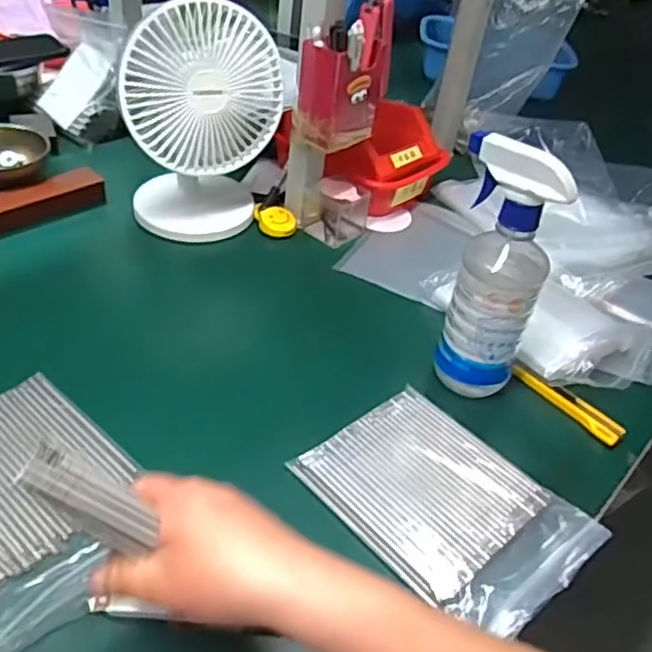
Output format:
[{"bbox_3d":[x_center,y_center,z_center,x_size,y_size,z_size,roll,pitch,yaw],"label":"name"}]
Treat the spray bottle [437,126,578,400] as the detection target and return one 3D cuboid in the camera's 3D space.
[{"bbox_3d":[0.136,-0.044,0.548,0.084,0.207,0.069,16,42,10],"label":"spray bottle"}]

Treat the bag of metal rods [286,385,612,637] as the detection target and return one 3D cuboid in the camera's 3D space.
[{"bbox_3d":[0.090,0.131,0.501,0.136,0.020,0.190,-29,53,-36],"label":"bag of metal rods"}]

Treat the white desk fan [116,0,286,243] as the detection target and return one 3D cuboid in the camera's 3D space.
[{"bbox_3d":[-0.135,-0.219,0.716,0.162,0.249,0.115,-8,43,-17],"label":"white desk fan"}]

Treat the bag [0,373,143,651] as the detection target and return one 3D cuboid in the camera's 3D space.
[{"bbox_3d":[-0.213,0.121,0.473,0.196,0.013,0.146,33,45,26],"label":"bag"}]

